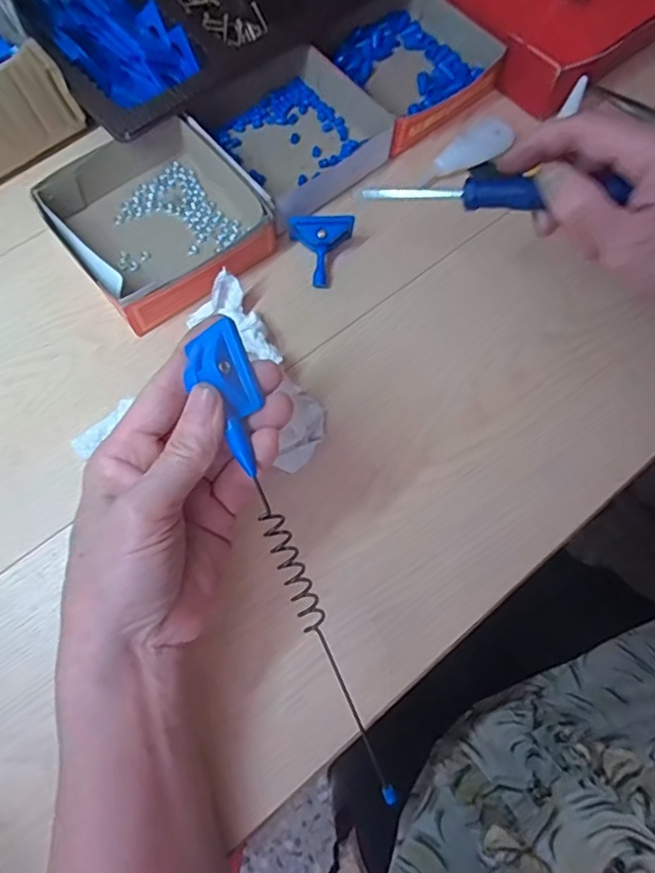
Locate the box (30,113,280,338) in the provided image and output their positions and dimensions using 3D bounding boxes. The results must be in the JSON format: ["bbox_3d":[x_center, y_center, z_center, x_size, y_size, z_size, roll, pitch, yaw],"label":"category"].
[{"bbox_3d":[-0.117,-0.153,0.397,0.125,0.032,0.134,-39,78,-13],"label":"box"}]

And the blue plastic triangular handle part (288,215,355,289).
[{"bbox_3d":[-0.005,-0.127,0.394,0.043,0.045,0.016,3,37,0],"label":"blue plastic triangular handle part"}]

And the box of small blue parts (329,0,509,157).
[{"bbox_3d":[0.057,-0.292,0.442,0.117,0.033,0.117,-42,79,-13],"label":"box of small blue parts"}]

